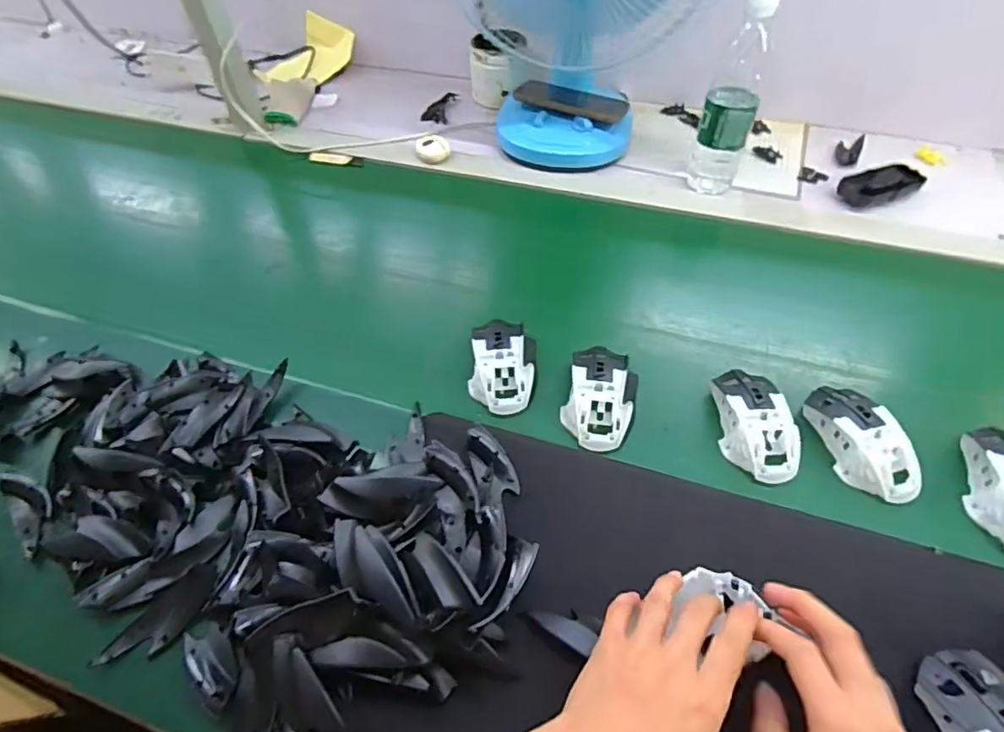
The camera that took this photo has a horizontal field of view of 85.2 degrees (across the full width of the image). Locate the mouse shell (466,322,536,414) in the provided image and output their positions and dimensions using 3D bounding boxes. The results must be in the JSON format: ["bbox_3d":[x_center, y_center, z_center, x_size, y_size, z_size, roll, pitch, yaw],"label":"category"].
[{"bbox_3d":[0.000,-0.007,0.559,0.063,0.032,0.110,2,51,4],"label":"mouse shell"}]

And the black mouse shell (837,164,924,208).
[{"bbox_3d":[0.501,-0.234,0.719,0.116,0.027,0.054,-18,53,-12],"label":"black mouse shell"}]

